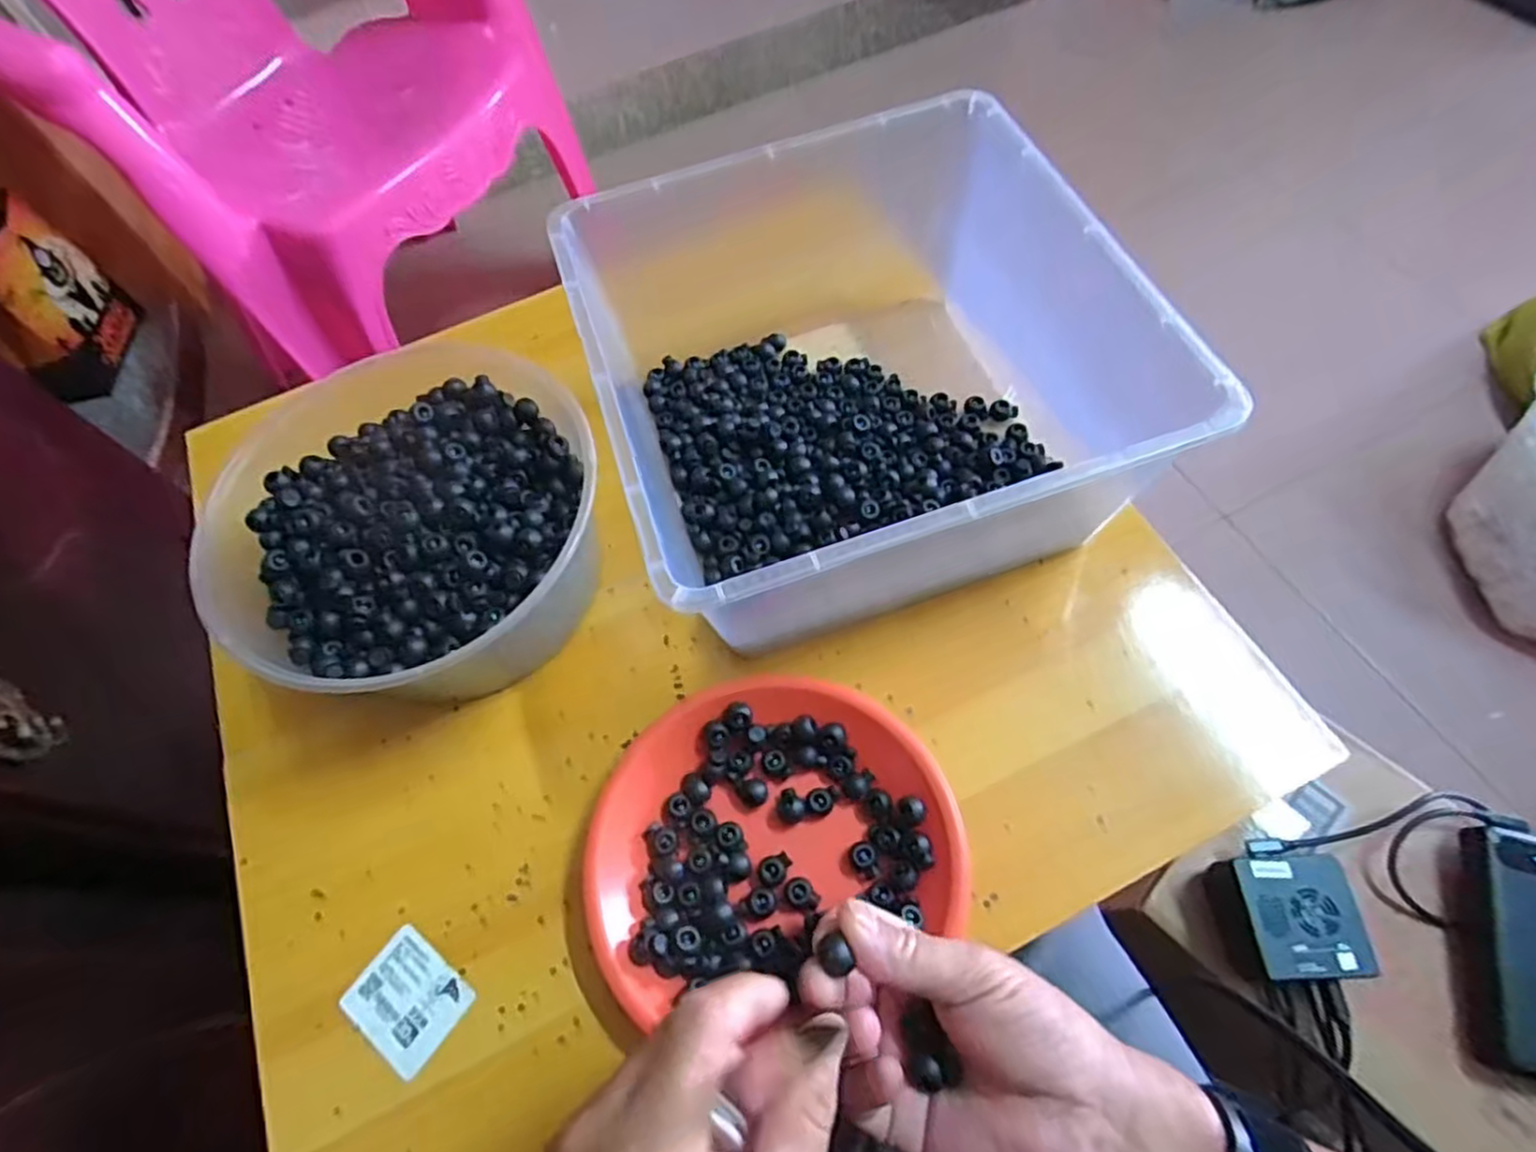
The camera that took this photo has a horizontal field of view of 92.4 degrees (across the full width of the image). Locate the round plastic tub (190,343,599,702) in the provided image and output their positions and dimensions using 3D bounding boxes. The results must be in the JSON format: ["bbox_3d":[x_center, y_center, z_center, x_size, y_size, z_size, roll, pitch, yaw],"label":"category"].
[{"bbox_3d":[-0.209,-0.023,0.471,0.228,0.106,0.225,-2,62,3],"label":"round plastic tub"}]

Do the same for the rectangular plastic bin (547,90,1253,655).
[{"bbox_3d":[0.048,-0.129,0.477,0.298,0.150,0.319,-18,62,-6],"label":"rectangular plastic bin"}]

